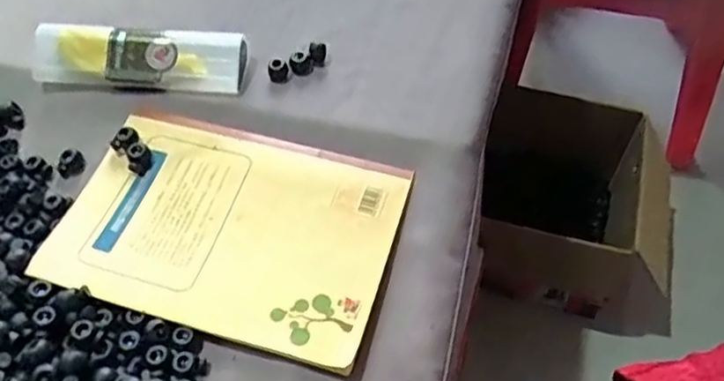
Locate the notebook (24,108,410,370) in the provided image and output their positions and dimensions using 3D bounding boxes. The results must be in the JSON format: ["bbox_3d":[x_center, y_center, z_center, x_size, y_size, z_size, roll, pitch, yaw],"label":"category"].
[{"bbox_3d":[-0.084,0.020,0.435,0.203,0.005,0.139,13,57,12],"label":"notebook"}]

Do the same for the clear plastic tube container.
[{"bbox_3d":[-0.161,-0.094,0.495,0.154,0.029,0.037,5,56,6],"label":"clear plastic tube container"}]

